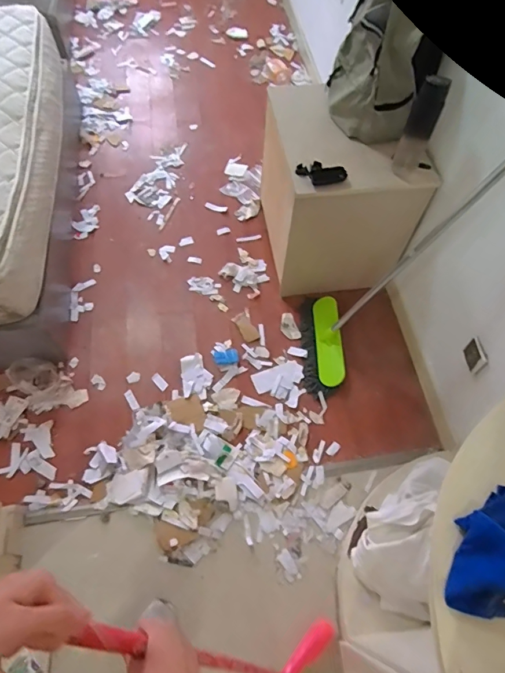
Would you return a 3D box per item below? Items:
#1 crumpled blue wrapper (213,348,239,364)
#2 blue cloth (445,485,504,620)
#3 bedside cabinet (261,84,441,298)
[{"bbox_3d":[-0.097,0.076,1.615,0.090,0.010,0.057,-9,62,-7],"label":"crumpled blue wrapper"},{"bbox_3d":[0.369,0.323,0.651,0.105,0.054,0.195,22,63,9],"label":"blue cloth"},{"bbox_3d":[0.311,-0.532,1.617,0.462,0.530,0.512,-6,62,-6],"label":"bedside cabinet"}]

